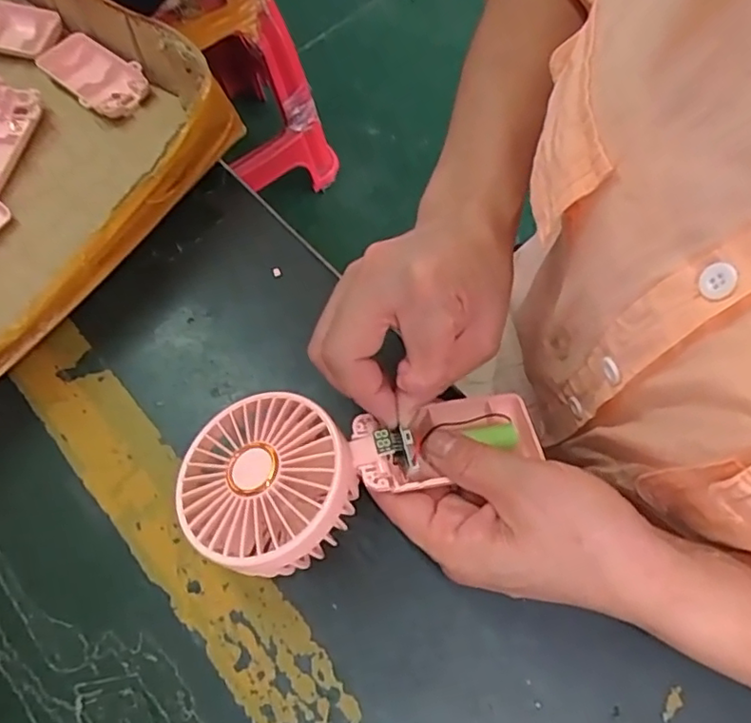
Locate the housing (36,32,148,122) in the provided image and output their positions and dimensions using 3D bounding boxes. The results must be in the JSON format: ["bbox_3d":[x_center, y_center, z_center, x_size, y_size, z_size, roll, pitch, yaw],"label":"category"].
[{"bbox_3d":[-0.215,-0.224,0.470,0.084,0.028,0.050,40,72,20],"label":"housing"}]

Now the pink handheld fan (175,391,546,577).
[{"bbox_3d":[-0.006,0.047,0.307,0.180,0.032,0.087,-13,64,-11],"label":"pink handheld fan"}]

